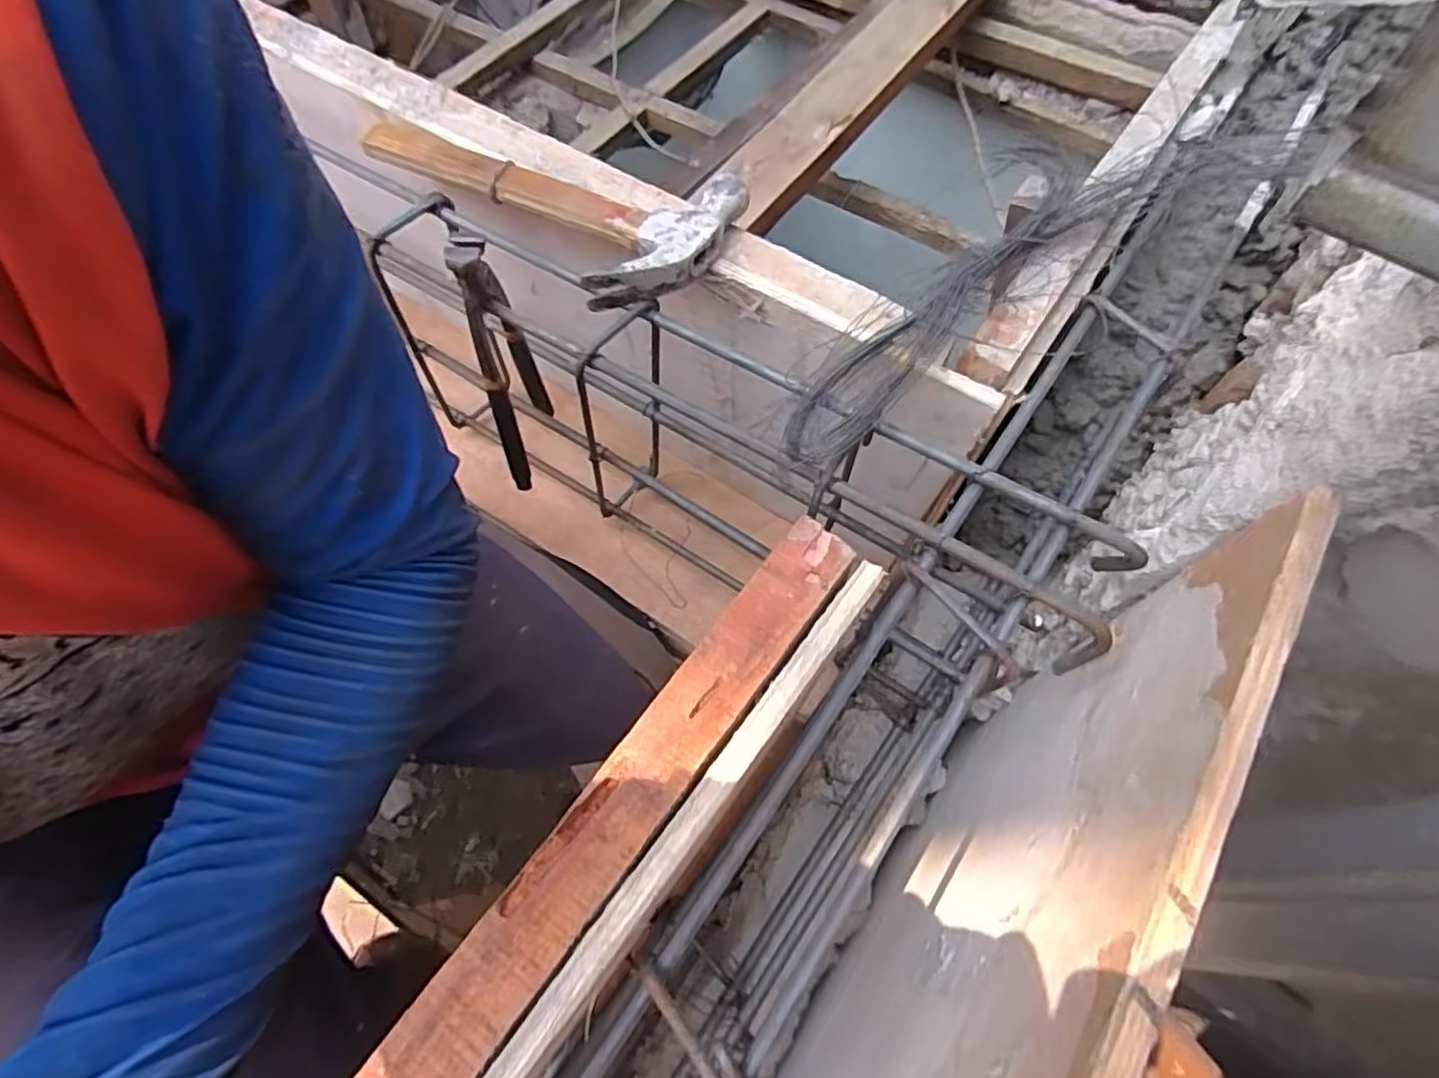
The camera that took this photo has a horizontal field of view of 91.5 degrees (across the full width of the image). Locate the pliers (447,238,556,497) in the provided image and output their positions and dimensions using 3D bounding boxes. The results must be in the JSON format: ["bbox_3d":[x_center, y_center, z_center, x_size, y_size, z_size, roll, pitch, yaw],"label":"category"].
[{"bbox_3d":[-0.155,-0.126,0.508,0.018,0.211,0.068,7,62,2],"label":"pliers"}]

